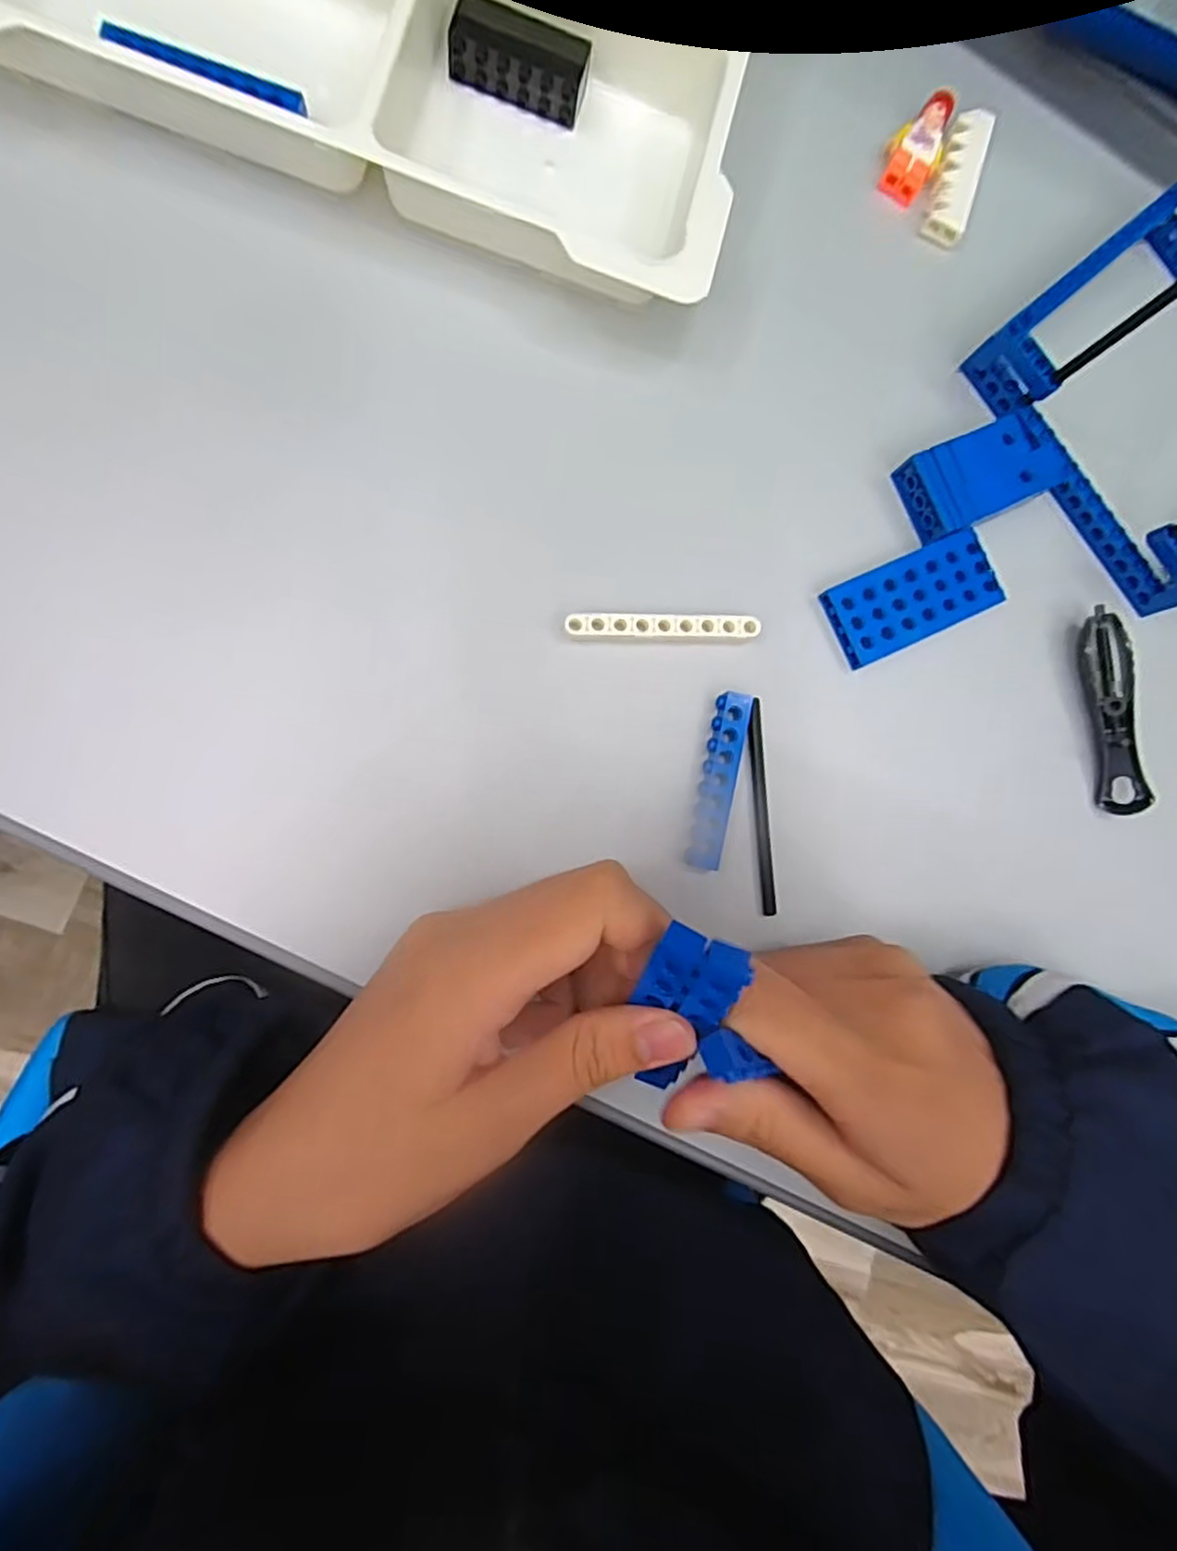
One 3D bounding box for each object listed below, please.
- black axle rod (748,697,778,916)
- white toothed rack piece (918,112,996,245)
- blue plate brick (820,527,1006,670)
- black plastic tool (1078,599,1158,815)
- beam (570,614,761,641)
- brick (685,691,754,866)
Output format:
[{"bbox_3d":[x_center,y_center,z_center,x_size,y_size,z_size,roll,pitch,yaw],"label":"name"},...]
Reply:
[{"bbox_3d":[0.063,0.012,0.255,0.005,0.004,0.077,-2,85,-10],"label":"black axle rod"},{"bbox_3d":[0.151,-0.244,0.288,0.016,0.009,0.055,19,82,-8],"label":"white toothed rack piece"},{"bbox_3d":[0.124,-0.068,0.270,0.069,0.008,0.031,-25,89,-11],"label":"blue plate brick"},{"bbox_3d":[0.204,-0.024,0.276,0.013,0.017,0.079,-8,86,-11],"label":"black plastic tool"},{"bbox_3d":[0.027,-0.053,0.253,0.069,0.009,0.010,-2,85,-10],"label":"beam"},{"bbox_3d":[0.046,0.002,0.251,0.012,0.008,0.062,12,82,-9],"label":"brick"}]

